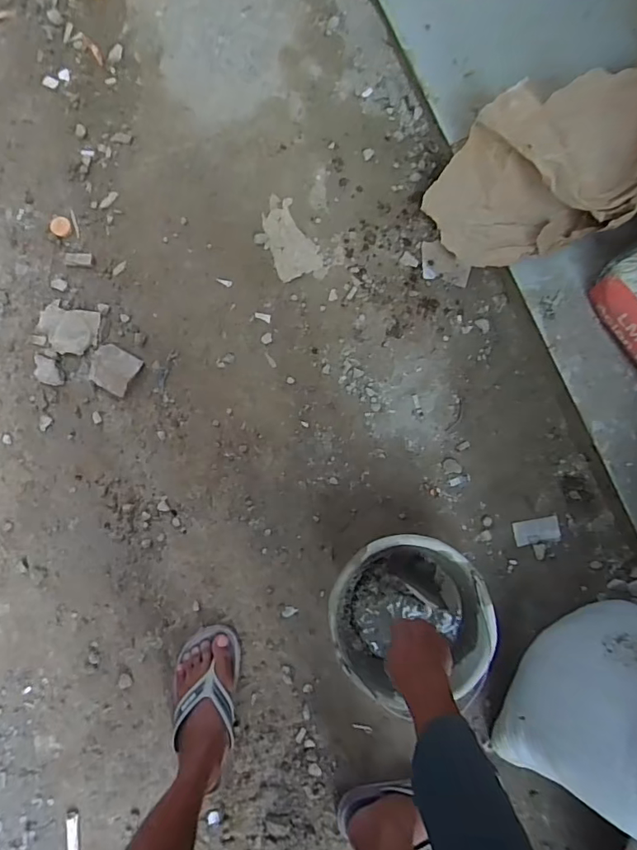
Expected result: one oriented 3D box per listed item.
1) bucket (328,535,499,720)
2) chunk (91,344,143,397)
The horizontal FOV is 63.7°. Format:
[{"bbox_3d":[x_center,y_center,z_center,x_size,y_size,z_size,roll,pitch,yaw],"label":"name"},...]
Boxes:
[{"bbox_3d":[0.139,0.289,0.807,0.234,0.149,0.225,0,88,4],"label":"bucket"},{"bbox_3d":[-0.381,-0.106,0.957,0.088,0.034,0.077,31,85,0],"label":"chunk"}]

